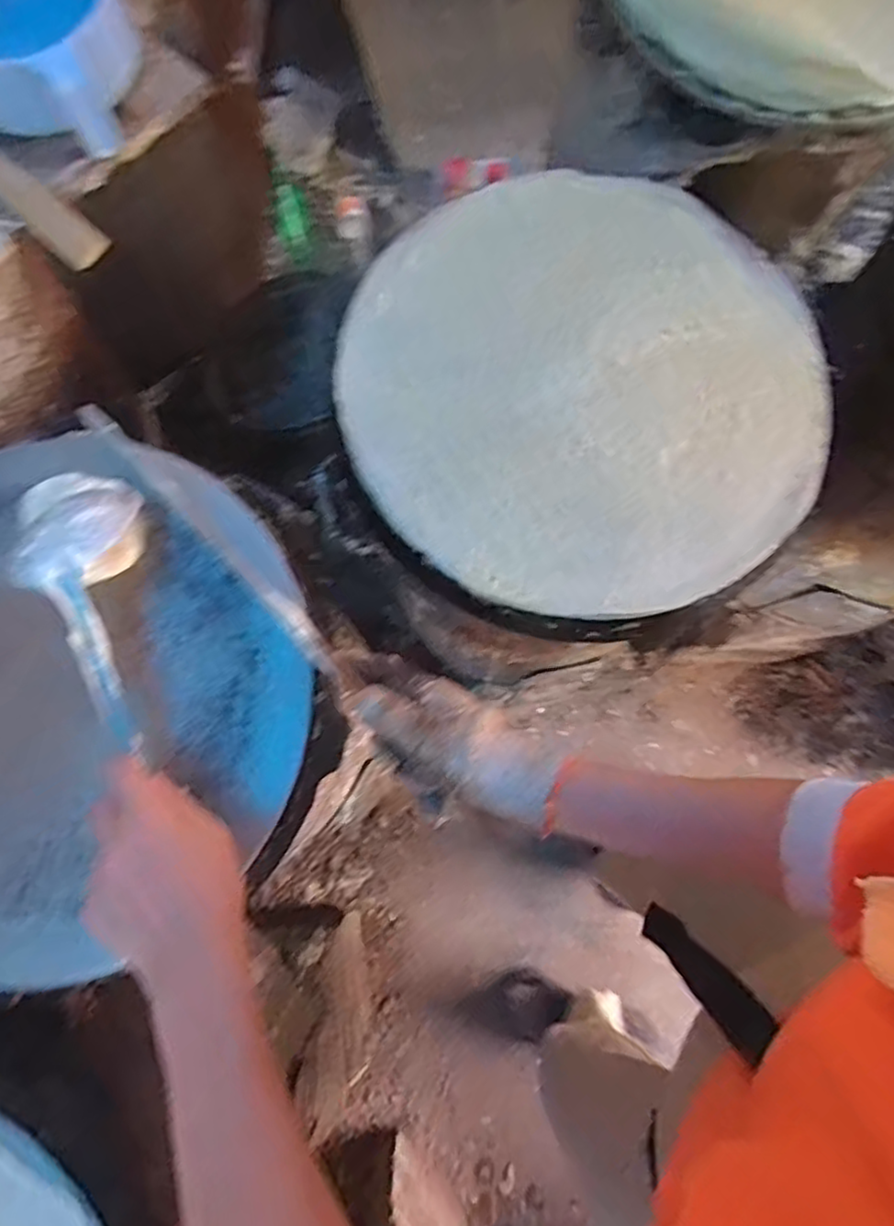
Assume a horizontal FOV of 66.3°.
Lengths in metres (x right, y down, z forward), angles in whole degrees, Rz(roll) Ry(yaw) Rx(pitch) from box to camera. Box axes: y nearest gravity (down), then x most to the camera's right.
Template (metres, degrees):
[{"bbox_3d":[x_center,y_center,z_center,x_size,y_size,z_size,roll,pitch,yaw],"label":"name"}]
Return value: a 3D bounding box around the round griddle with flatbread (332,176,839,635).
[{"bbox_3d":[0.104,-0.174,0.525,0.358,0.026,0.353,0,77,1],"label":"round griddle with flatbread"}]

